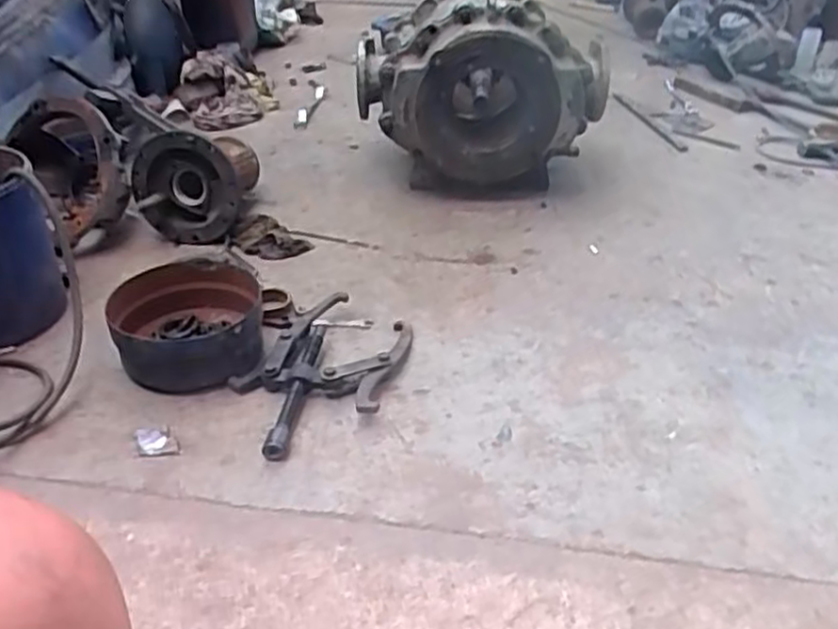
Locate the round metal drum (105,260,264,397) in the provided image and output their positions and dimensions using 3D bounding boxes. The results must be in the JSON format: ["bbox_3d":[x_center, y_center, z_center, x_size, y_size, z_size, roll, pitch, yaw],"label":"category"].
[{"bbox_3d":[-0.403,0.020,1.298,0.253,0.105,0.258,-8,35,-12],"label":"round metal drum"}]

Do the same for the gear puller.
[{"bbox_3d":[-0.172,0.094,1.286,0.264,0.038,0.412,13,36,17],"label":"gear puller"}]

